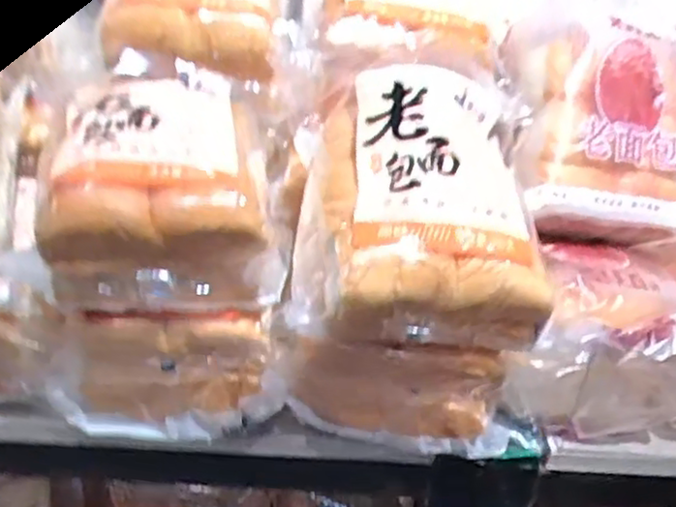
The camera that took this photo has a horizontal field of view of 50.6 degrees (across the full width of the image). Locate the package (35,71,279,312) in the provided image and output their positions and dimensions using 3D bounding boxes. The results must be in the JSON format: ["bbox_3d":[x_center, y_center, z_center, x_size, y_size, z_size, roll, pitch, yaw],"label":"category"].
[{"bbox_3d":[-0.114,-0.045,0.494,0.143,0.114,0.161,2,29,-7],"label":"package"}]

